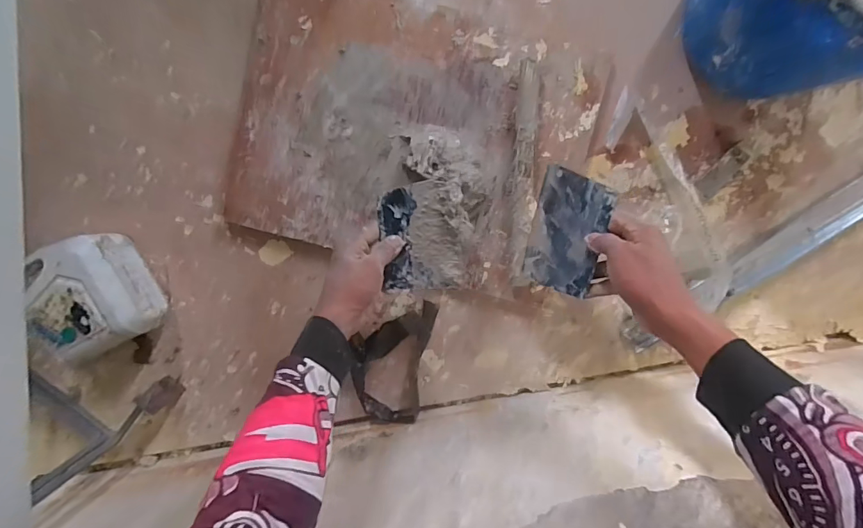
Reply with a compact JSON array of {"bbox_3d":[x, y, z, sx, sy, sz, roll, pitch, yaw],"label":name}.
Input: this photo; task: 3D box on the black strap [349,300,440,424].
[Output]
[{"bbox_3d":[-0.062,0.145,0.647,0.109,0.027,0.188,11,95,3],"label":"black strap"}]

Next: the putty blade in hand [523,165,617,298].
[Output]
[{"bbox_3d":[0.154,-0.036,0.500,0.006,0.099,0.134,-2,112,-33],"label":"putty blade in hand"}]

